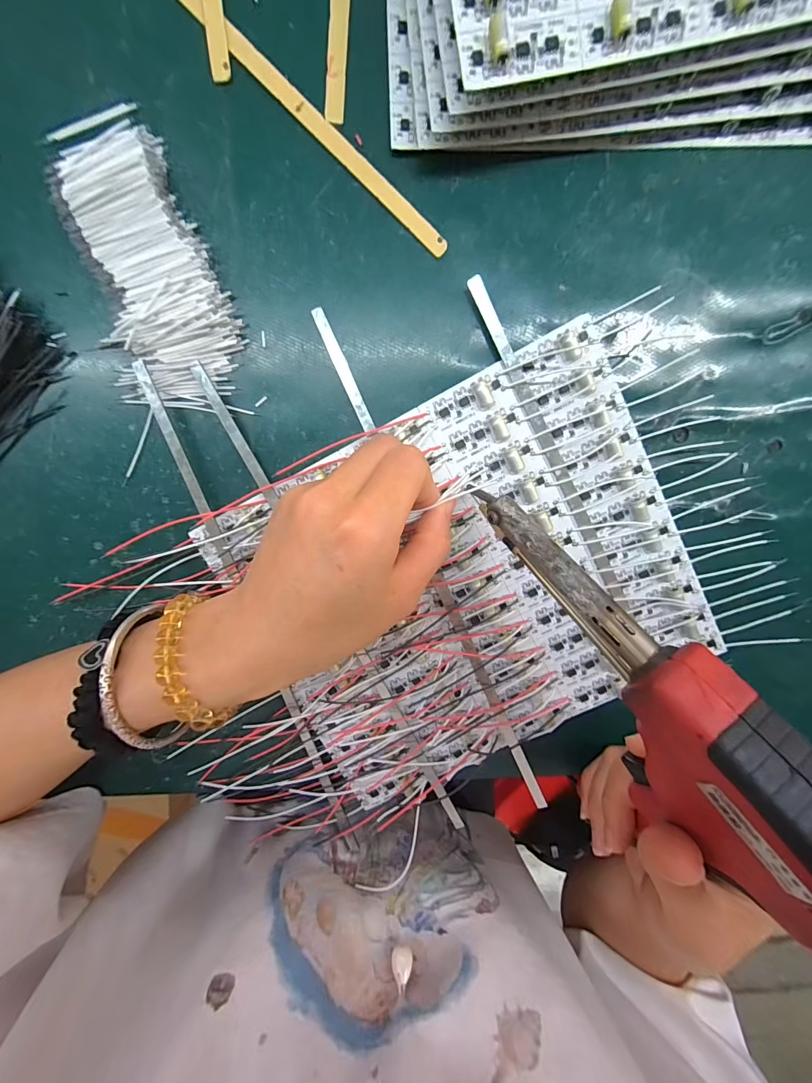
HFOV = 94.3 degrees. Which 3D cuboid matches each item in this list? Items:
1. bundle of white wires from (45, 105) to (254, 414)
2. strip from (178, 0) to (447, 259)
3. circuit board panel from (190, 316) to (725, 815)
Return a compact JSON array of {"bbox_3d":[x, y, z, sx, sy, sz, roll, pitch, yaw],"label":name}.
[{"bbox_3d":[-0.121,-0.129,0.180,0.067,0.011,0.130,-9,99,1],"label":"bundle of white wires"},{"bbox_3d":[-0.054,-0.203,0.171,0.190,0.005,0.010,41,97,-6],"label":"strip"},{"bbox_3d":[0.031,0.032,0.209,0.236,0.013,0.194,-25,98,4],"label":"circuit board panel"}]

